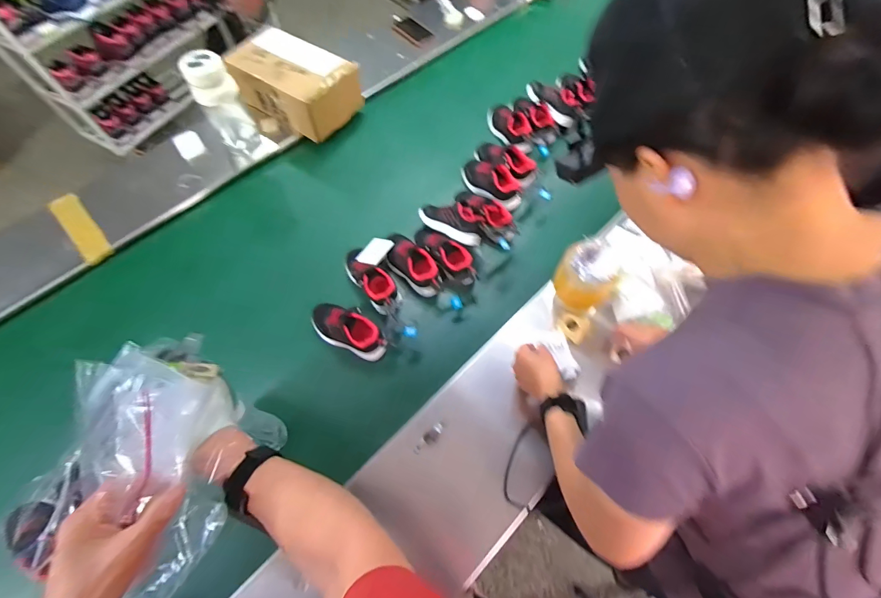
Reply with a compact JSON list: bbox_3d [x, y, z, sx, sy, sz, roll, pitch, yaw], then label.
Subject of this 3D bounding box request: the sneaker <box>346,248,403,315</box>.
[{"bbox_3d":[-0.146,-0.036,0.823,0.063,0.080,0.176,-40,68,-16],"label":"sneaker"}]

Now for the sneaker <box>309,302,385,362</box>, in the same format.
[{"bbox_3d":[-0.191,0.066,0.792,0.178,0.088,0.072,22,66,13],"label":"sneaker"}]

